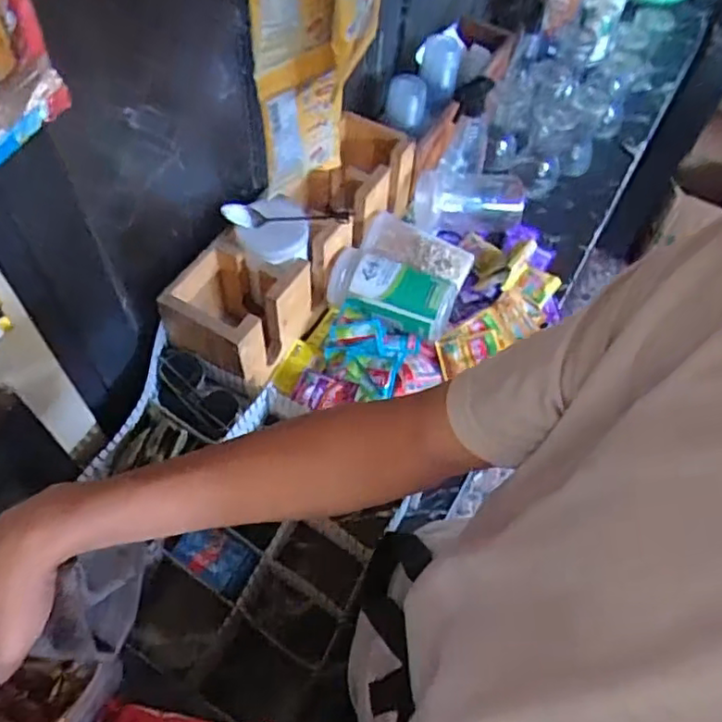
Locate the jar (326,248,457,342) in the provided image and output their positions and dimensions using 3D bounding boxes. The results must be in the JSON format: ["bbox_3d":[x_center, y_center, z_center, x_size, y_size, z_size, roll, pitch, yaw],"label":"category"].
[{"bbox_3d":[0.041,-0.094,0.901,0.179,0.083,0.087,23,59,10],"label":"jar"}]

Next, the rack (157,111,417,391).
[{"bbox_3d":[-0.092,-0.183,0.940,0.159,0.151,0.489,29,60,14],"label":"rack"}]

